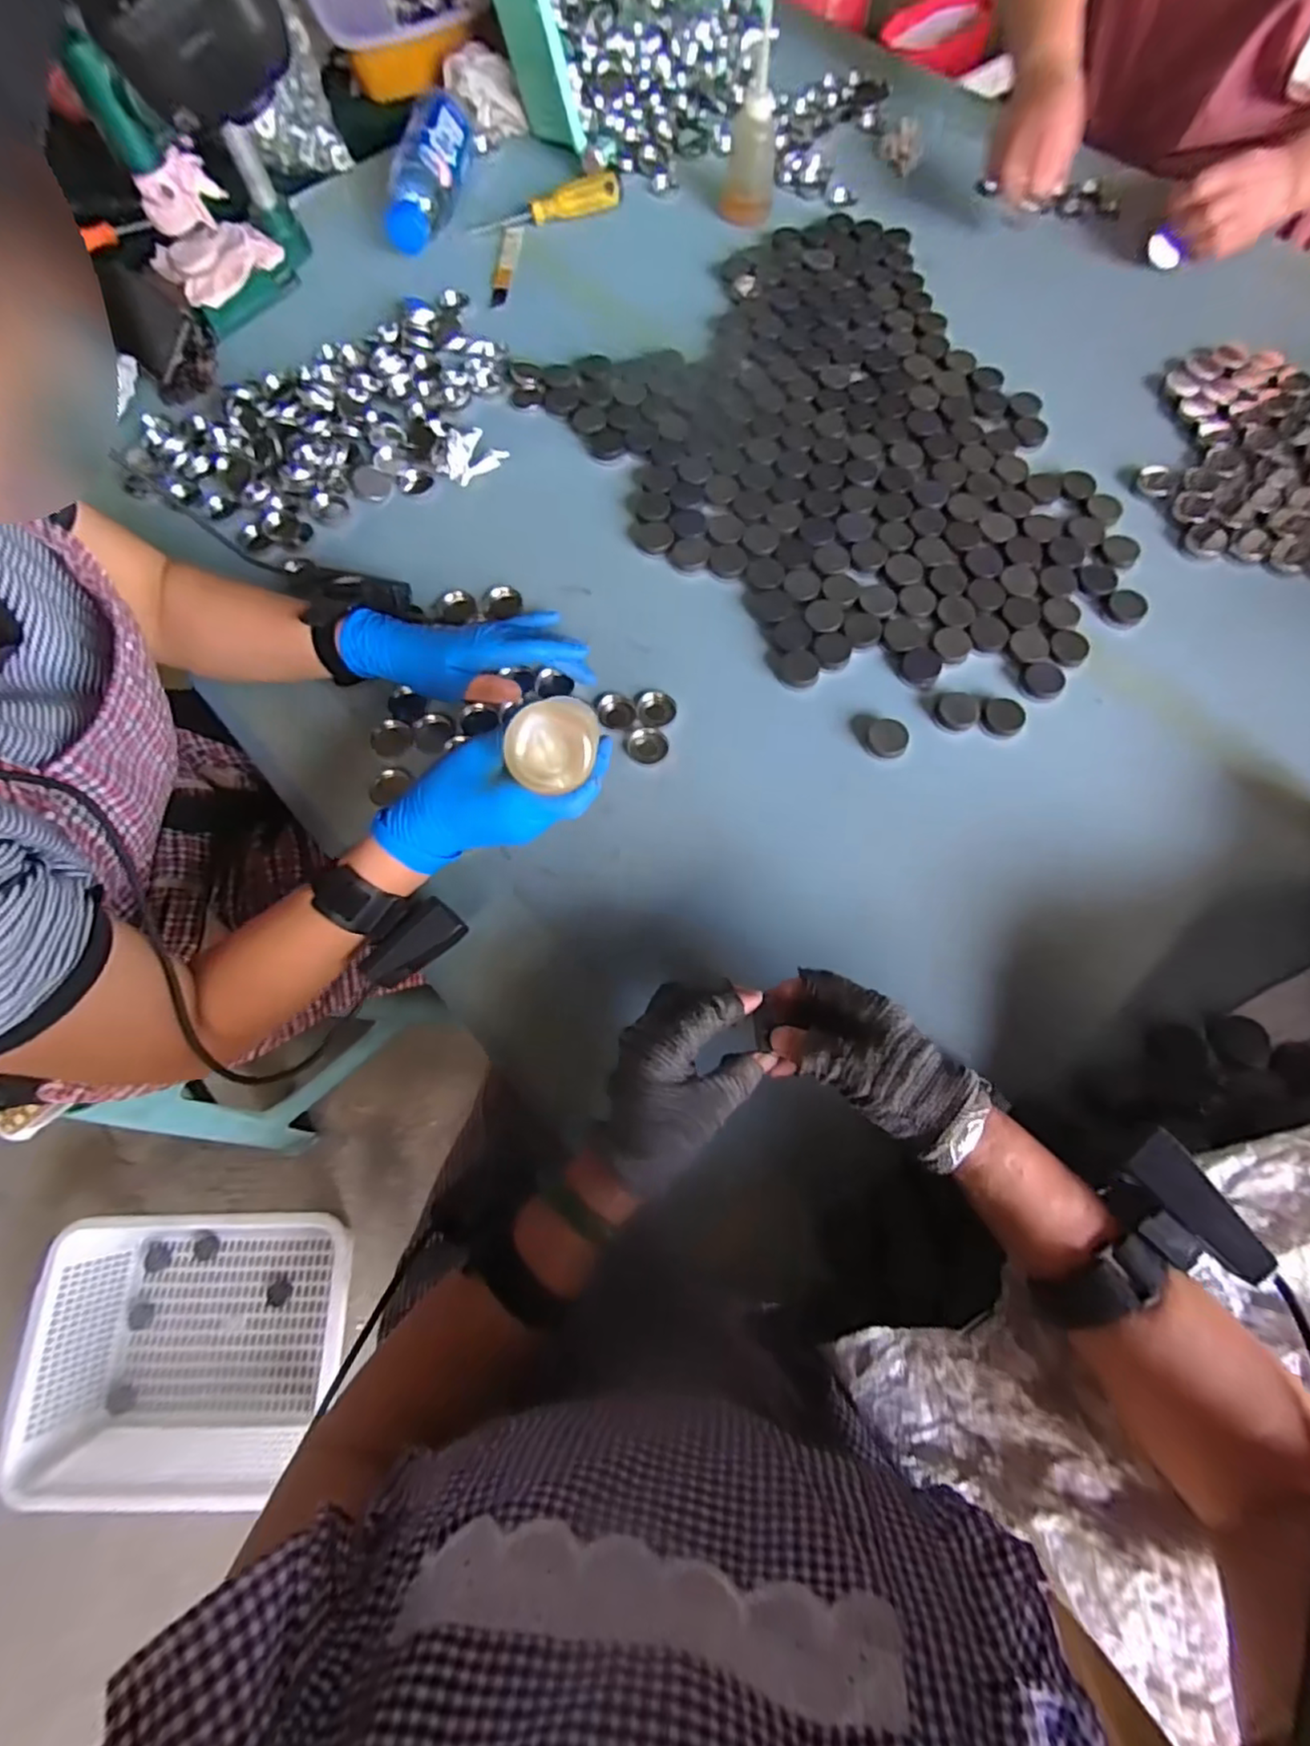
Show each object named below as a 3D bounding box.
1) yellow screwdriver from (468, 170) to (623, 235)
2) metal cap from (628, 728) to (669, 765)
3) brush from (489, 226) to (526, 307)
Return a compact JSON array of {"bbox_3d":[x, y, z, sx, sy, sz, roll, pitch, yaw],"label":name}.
[{"bbox_3d":[-0.128,-0.787,0.757,0.180,0.029,0.030,-15,72,-3],"label":"yellow screwdriver"},{"bbox_3d":[-0.006,-0.108,0.541,0.034,0.005,0.031,-1,72,2],"label":"metal cap"},{"bbox_3d":[-0.173,-0.706,0.748,0.023,0.006,0.138,5,72,4],"label":"brush"}]

